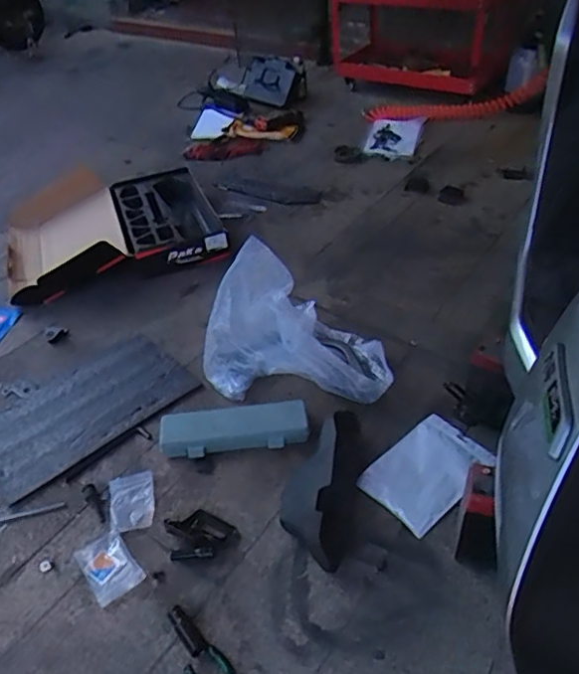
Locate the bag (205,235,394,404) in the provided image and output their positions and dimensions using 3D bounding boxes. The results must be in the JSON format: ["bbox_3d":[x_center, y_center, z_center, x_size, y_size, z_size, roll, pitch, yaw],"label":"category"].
[{"bbox_3d":[0.020,-0.034,1.237,0.383,0.260,0.224,4,41,8],"label":"bag"}]

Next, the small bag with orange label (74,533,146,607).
[{"bbox_3d":[-0.301,0.379,0.967,0.077,0.004,0.117,-30,47,-27],"label":"small bag with orange label"}]

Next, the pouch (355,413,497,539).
[{"bbox_3d":[0.258,0.246,1.090,0.239,0.022,0.155,-33,49,-30],"label":"pouch"}]

